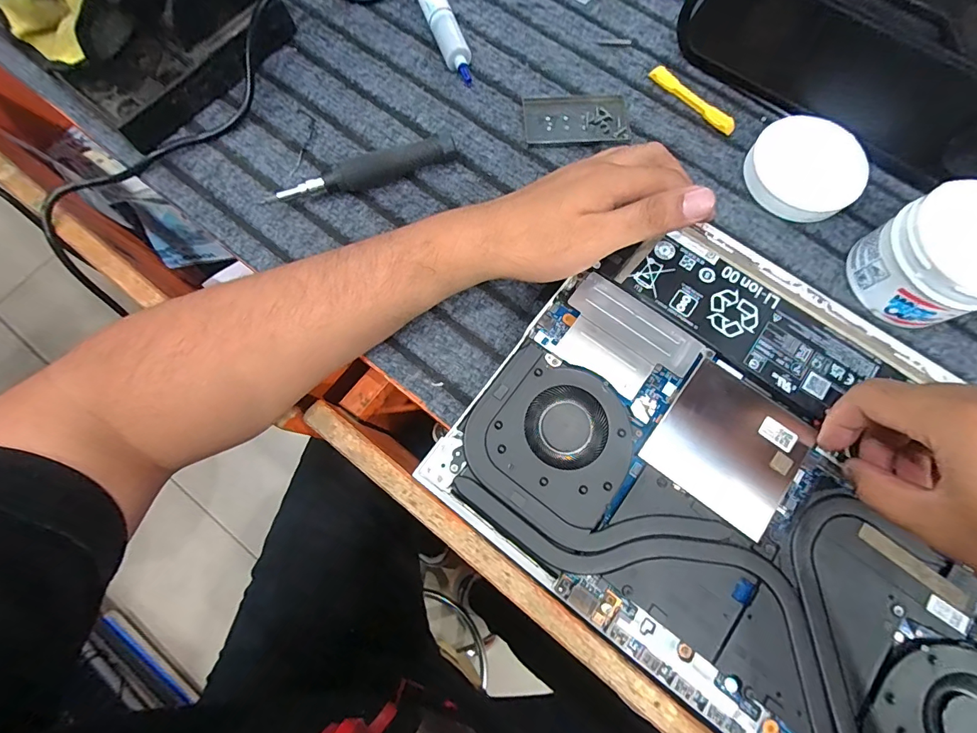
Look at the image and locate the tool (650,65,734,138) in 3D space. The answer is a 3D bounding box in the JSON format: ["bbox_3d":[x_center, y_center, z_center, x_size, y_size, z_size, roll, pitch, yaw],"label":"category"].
[{"bbox_3d":[0.159,-0.208,0.329,0.078,0.008,0.011,44,79,10],"label":"tool"}]

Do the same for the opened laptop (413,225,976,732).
[{"bbox_3d":[0.170,0.070,0.242,0.340,0.016,0.246,36,77,11],"label":"opened laptop"}]

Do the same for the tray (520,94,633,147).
[{"bbox_3d":[0.068,-0.194,0.329,0.078,0.004,0.047,-3,75,-1],"label":"tray"}]

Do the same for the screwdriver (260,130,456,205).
[{"bbox_3d":[-0.092,-0.141,0.304,0.137,0.023,0.015,-18,76,-5],"label":"screwdriver"}]

